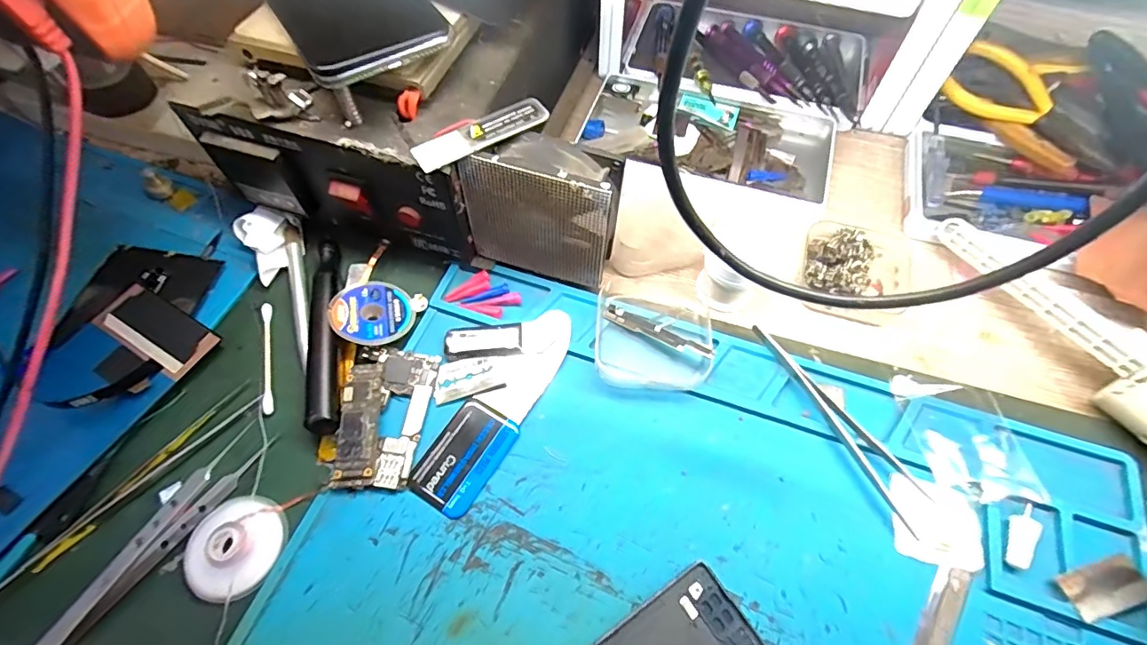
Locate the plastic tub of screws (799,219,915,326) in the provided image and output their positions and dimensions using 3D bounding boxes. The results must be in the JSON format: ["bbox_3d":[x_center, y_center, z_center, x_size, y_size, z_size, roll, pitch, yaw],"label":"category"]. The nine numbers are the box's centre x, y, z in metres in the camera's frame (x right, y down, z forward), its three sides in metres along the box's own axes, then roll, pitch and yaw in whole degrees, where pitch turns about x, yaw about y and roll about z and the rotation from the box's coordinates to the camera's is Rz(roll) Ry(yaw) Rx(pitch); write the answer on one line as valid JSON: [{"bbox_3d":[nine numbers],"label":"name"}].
[{"bbox_3d":[0.177,-0.033,0.315,0.064,0.021,0.061,19,63,12],"label":"plastic tub of screws"}]

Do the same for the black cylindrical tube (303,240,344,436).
[{"bbox_3d":[-0.142,0.003,0.288,0.017,0.014,0.121,-12,62,-5],"label":"black cylindrical tube"}]

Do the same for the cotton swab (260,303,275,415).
[{"bbox_3d":[-0.175,0.018,0.289,0.007,0.004,0.073,-17,62,-8],"label":"cotton swab"}]

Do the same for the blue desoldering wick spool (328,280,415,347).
[{"bbox_3d":[-0.117,-0.006,0.294,0.044,0.004,0.044,10,52,-13],"label":"blue desoldering wick spool"}]

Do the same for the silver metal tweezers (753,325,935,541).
[{"bbox_3d":[0.139,0.048,0.267,0.018,0.009,0.121,-26,64,-12],"label":"silver metal tweezers"}]

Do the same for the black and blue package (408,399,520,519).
[{"bbox_3d":[-0.055,0.068,0.260,0.034,0.004,0.055,27,65,15],"label":"black and blue package"}]

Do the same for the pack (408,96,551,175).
[{"bbox_3d":[-0.045,-0.094,0.252,0.069,0.008,0.018,-30,65,-14],"label":"pack"}]

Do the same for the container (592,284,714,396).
[{"bbox_3d":[0.045,0.009,0.284,0.064,0.018,0.059,6,62,5],"label":"container"}]

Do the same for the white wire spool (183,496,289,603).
[{"bbox_3d":[-0.158,0.104,0.238,0.039,0.010,0.042,-1,61,1],"label":"white wire spool"}]

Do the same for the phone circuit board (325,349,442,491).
[{"bbox_3d":[-0.101,0.049,0.268,0.044,0.006,0.074,11,60,-6],"label":"phone circuit board"}]

